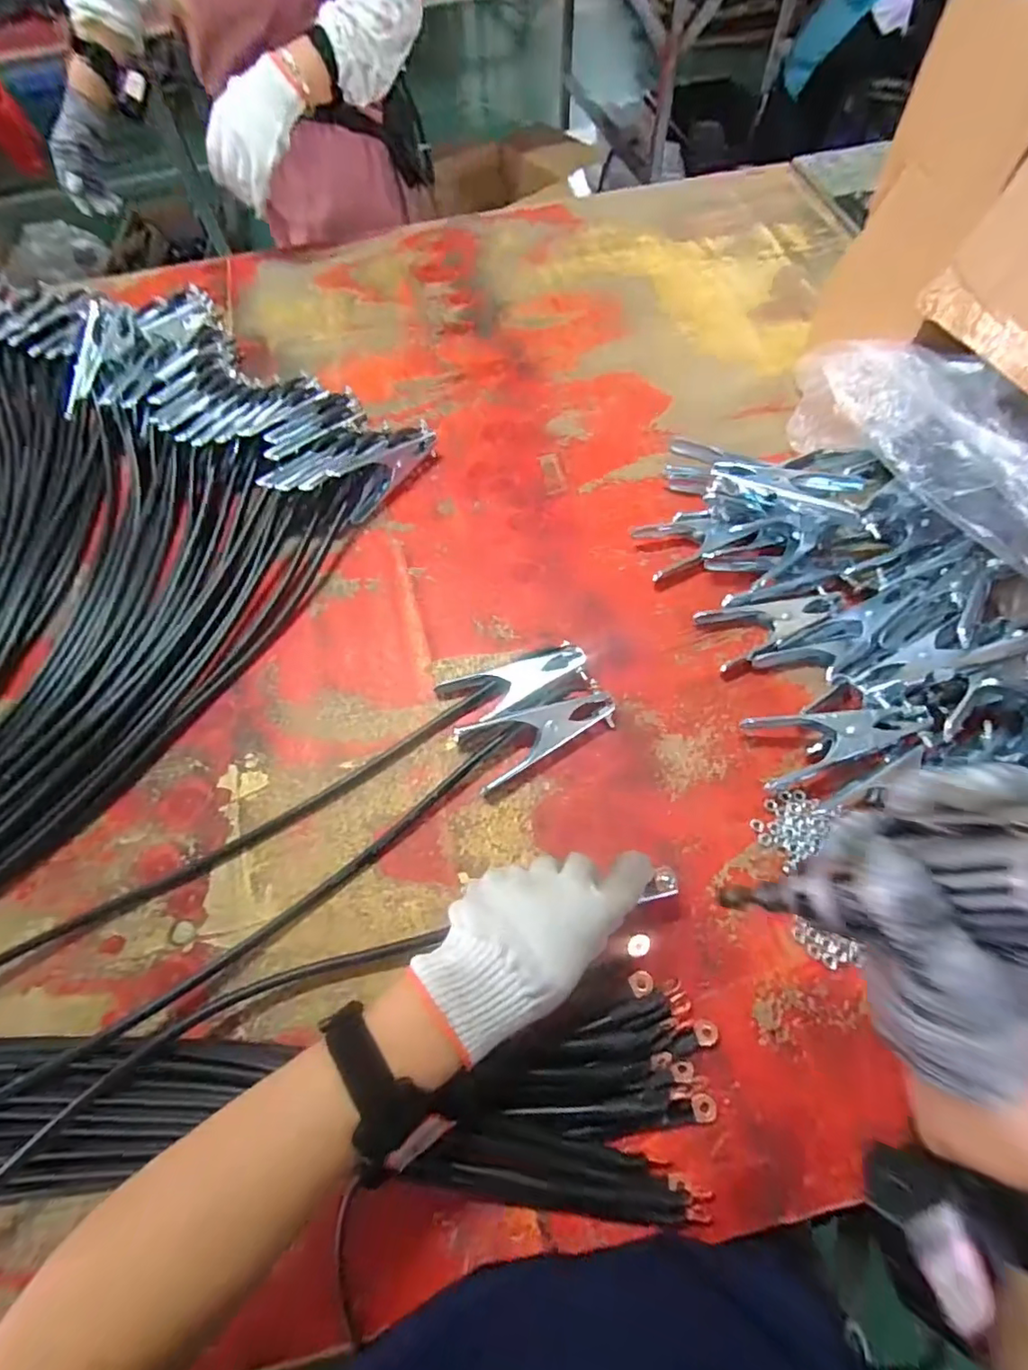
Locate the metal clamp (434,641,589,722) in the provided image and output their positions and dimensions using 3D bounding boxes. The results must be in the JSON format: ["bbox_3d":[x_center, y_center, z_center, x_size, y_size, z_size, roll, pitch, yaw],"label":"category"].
[{"bbox_3d":[-0.001,-0.001,0.505,0.133,0.022,0.061,-16,64,-5],"label":"metal clamp"}]

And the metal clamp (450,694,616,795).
[{"bbox_3d":[0.021,0.038,0.484,0.132,0.023,0.057,-24,65,-9],"label":"metal clamp"}]

